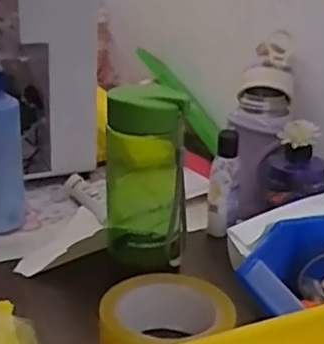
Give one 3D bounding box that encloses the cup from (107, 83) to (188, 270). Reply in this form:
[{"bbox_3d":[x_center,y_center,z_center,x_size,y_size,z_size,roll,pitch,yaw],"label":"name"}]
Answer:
[{"bbox_3d":[-0.014,-0.002,0.552,0.066,0.148,0.062,2,22,-1],"label":"cup"}]

